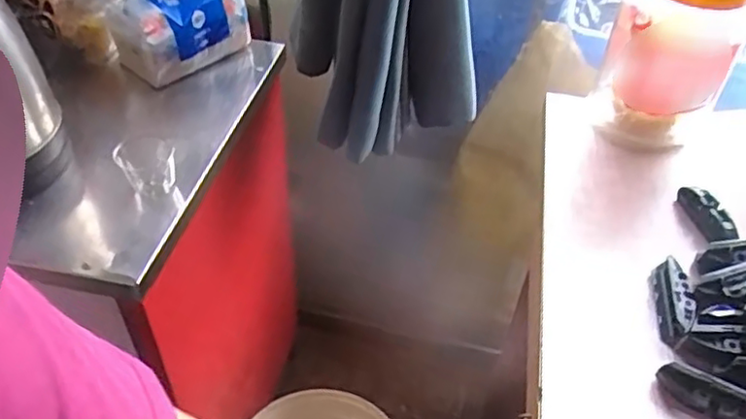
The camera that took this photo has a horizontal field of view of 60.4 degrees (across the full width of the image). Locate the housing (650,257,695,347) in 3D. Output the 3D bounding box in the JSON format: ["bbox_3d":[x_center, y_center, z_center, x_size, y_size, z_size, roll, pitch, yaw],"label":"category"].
[{"bbox_3d":[0.222,0.067,0.470,0.022,0.024,0.066,7,44,5],"label":"housing"}]

